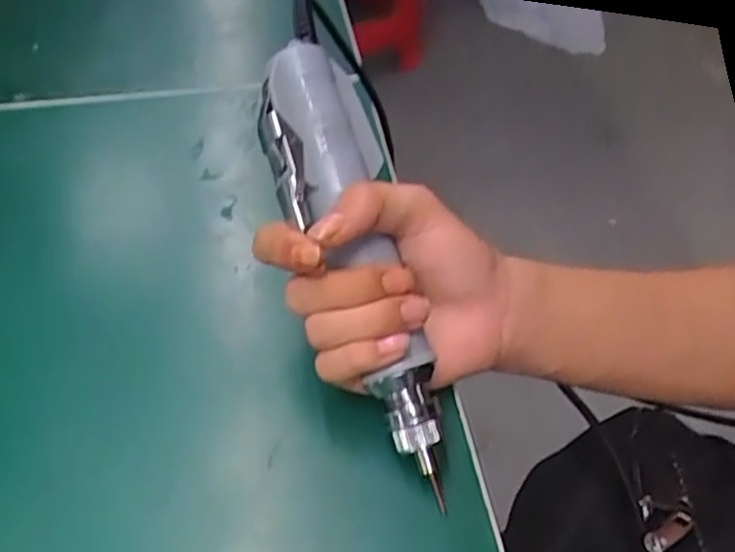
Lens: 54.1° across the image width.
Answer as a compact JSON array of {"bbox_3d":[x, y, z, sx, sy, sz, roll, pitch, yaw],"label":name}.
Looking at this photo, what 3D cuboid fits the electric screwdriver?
[{"bbox_3d":[-0.003,-0.008,0.332,0.061,0.052,0.211,-13,76,-13],"label":"electric screwdriver"}]

